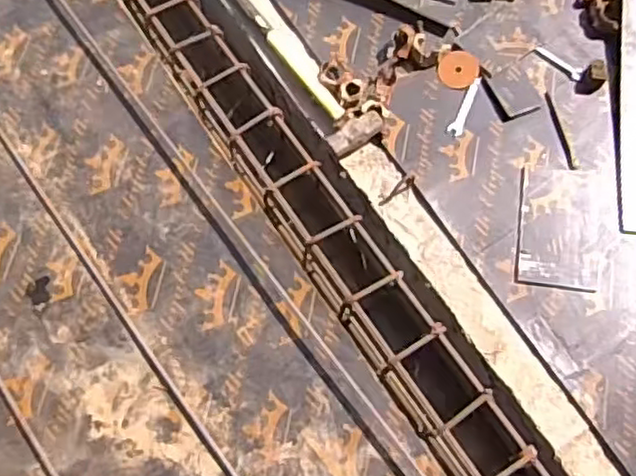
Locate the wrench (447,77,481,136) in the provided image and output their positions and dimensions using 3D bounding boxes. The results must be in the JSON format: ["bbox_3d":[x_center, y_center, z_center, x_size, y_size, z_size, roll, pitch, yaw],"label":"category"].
[{"bbox_3d":[0.377,-0.338,1.703,0.038,0.004,0.177,21,72,7],"label":"wrench"}]

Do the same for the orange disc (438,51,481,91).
[{"bbox_3d":[0.368,-0.440,1.734,0.102,0.012,0.110,0,70,0],"label":"orange disc"}]

